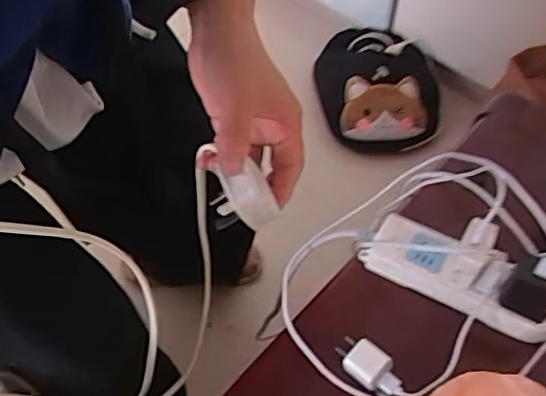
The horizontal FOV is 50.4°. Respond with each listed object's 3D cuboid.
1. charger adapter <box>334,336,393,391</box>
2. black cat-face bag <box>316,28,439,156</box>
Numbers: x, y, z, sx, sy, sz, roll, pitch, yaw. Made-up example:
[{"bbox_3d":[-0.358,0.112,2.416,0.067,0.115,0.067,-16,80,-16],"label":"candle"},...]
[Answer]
[{"bbox_3d":[0.076,0.140,0.499,0.046,0.022,0.030,29,60,19],"label":"charger adapter"},{"bbox_3d":[0.242,-0.267,1.372,0.263,0.106,0.311,-7,55,-4],"label":"black cat-face bag"}]

